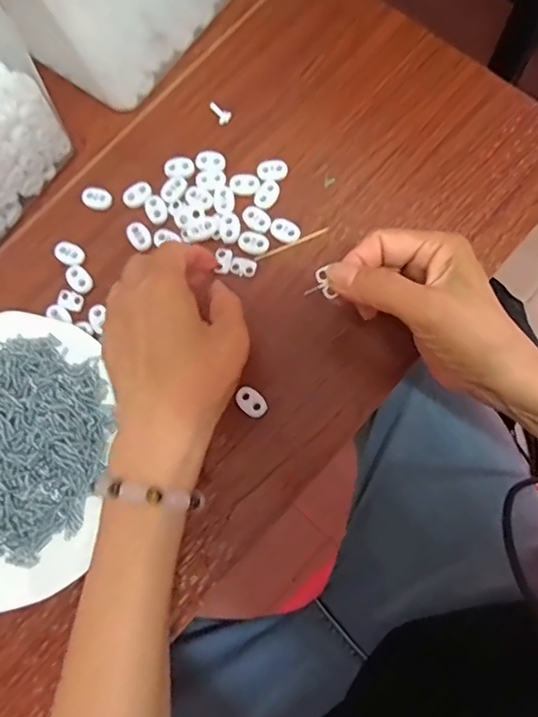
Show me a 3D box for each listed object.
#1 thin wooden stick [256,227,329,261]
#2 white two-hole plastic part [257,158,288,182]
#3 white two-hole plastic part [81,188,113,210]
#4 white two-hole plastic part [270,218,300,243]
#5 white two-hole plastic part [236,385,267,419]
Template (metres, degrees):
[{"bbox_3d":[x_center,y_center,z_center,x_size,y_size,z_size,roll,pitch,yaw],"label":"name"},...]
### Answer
[{"bbox_3d":[0.017,-0.084,0.388,0.057,0.004,0.004,-22,77,-2],"label":"thin wooden stick"},{"bbox_3d":[0.003,-0.143,0.404,0.023,0.005,0.017,-16,77,0],"label":"white two-hole plastic part"},{"bbox_3d":[-0.132,-0.123,0.406,0.023,0.004,0.016,16,79,7],"label":"white two-hole plastic part"},{"bbox_3d":[0.012,-0.094,0.389,0.022,0.004,0.015,39,82,11],"label":"white two-hole plastic part"},{"bbox_3d":[-0.012,0.030,0.363,0.023,0.004,0.015,43,83,11],"label":"white two-hole plastic part"}]

